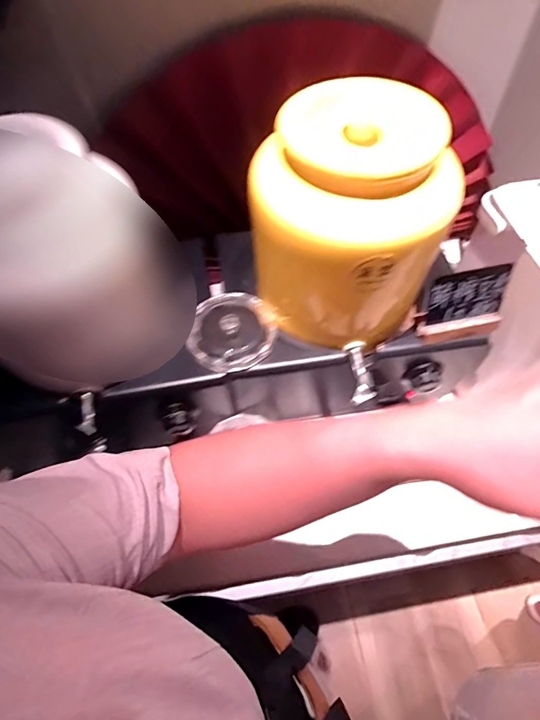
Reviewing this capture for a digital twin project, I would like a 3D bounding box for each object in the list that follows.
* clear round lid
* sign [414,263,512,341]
[{"bbox_3d":[-0.049,-0.038,0.536,0.116,0.044,0.112,-4,56,6],"label":"clear round lid"},{"bbox_3d":[0.242,-0.068,0.506,0.105,0.089,0.018,-10,37,-9],"label":"sign"}]

